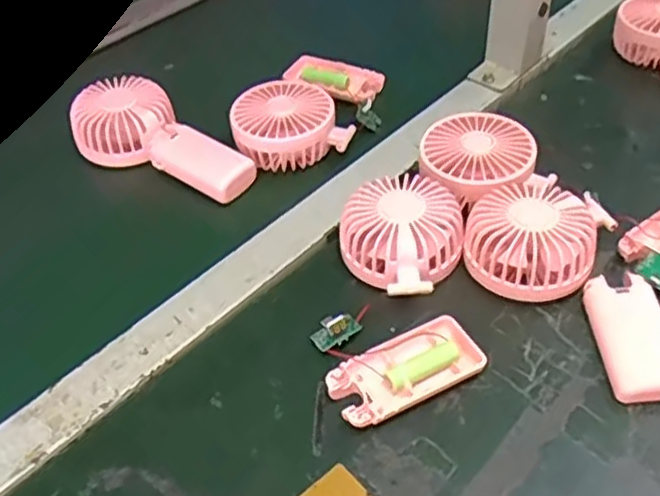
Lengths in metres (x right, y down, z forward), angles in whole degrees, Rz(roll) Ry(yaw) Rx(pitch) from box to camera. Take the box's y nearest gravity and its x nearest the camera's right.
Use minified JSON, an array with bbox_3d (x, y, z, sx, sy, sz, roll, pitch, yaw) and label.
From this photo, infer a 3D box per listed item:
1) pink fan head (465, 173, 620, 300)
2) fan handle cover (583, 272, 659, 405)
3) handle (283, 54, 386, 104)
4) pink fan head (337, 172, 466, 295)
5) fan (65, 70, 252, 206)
[{"bbox_3d":[0.148,-0.008,0.496,0.101,0.049,0.082,-31,49,-25],"label":"pink fan head"},{"bbox_3d":[0.191,0.056,0.442,0.042,0.019,0.089,-3,43,2],"label":"fan handle cover"},{"bbox_3d":[0.005,-0.161,0.673,0.098,0.020,0.045,26,52,29],"label":"handle"},{"bbox_3d":[0.055,-0.009,0.502,0.082,0.045,0.083,-3,43,3],"label":"pink fan head"},{"bbox_3d":[-0.143,-0.089,0.589,0.157,0.058,0.079,31,54,32],"label":"fan"}]

